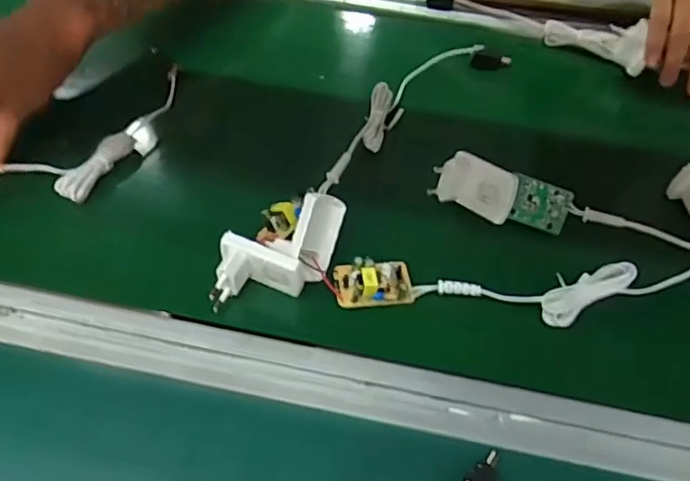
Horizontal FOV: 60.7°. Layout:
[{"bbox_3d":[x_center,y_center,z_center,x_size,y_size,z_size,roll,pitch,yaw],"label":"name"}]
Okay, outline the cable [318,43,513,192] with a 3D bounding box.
[{"bbox_3d":[0.052,-0.123,0.539,0.060,0.034,0.267,39,58,20],"label":"cable"}]

